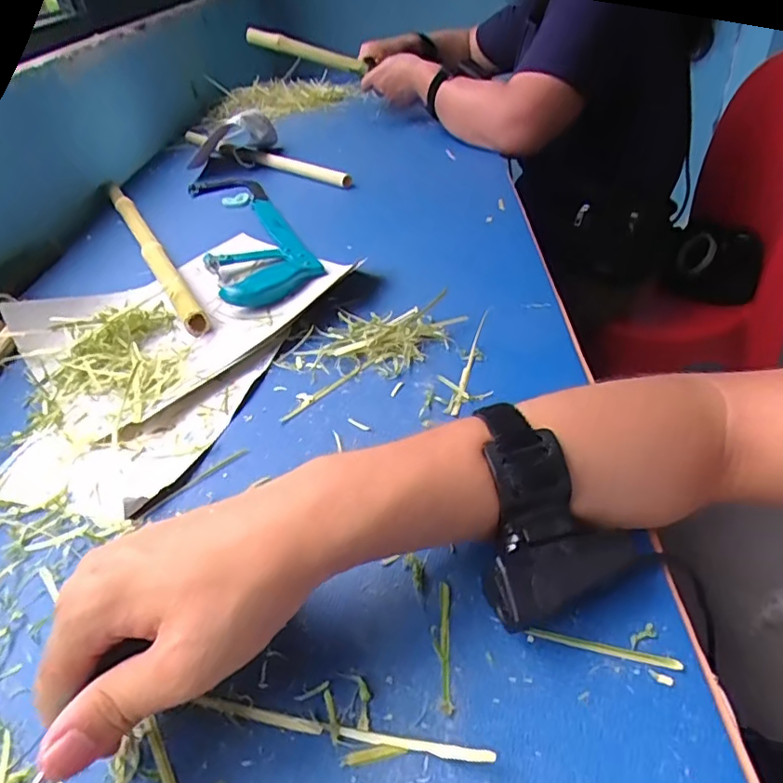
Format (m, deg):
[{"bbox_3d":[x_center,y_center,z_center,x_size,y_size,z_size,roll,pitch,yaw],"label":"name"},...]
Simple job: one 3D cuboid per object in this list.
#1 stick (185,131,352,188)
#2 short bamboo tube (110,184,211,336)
[{"bbox_3d":[-0.218,-0.380,0.907,0.020,0.020,0.467,-35,47,-29],"label":"stick"},{"bbox_3d":[-0.291,-0.180,0.676,0.023,0.024,0.460,-24,43,-19],"label":"short bamboo tube"}]

